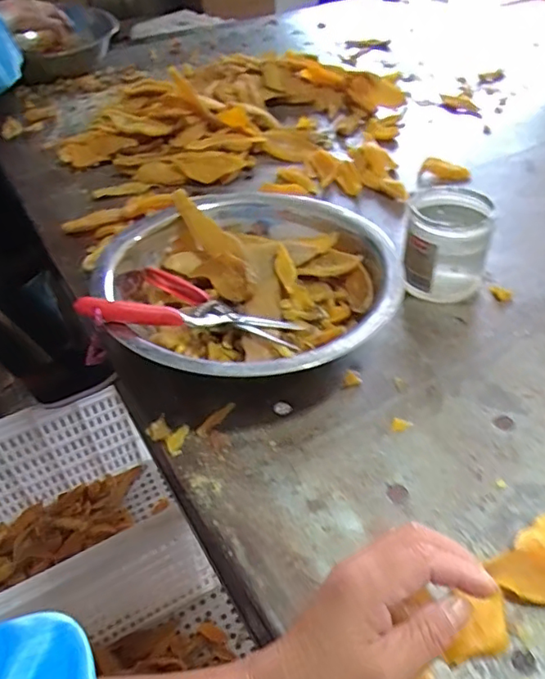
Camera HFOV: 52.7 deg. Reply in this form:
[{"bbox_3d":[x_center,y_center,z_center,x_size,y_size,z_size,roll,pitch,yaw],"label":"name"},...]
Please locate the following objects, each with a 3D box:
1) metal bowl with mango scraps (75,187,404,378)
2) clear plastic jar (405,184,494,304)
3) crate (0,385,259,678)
[{"bbox_3d":[-0.029,-0.047,0.527,0.270,0.080,0.266,-1,42,1],"label":"metal bowl with mango scraps"},{"bbox_3d":[0.179,-0.097,0.566,0.084,0.089,0.086,-1,42,1],"label":"clear plastic jar"},{"bbox_3d":[-0.426,0.361,1.008,0.487,0.276,0.369,-23,47,-20],"label":"crate"}]

